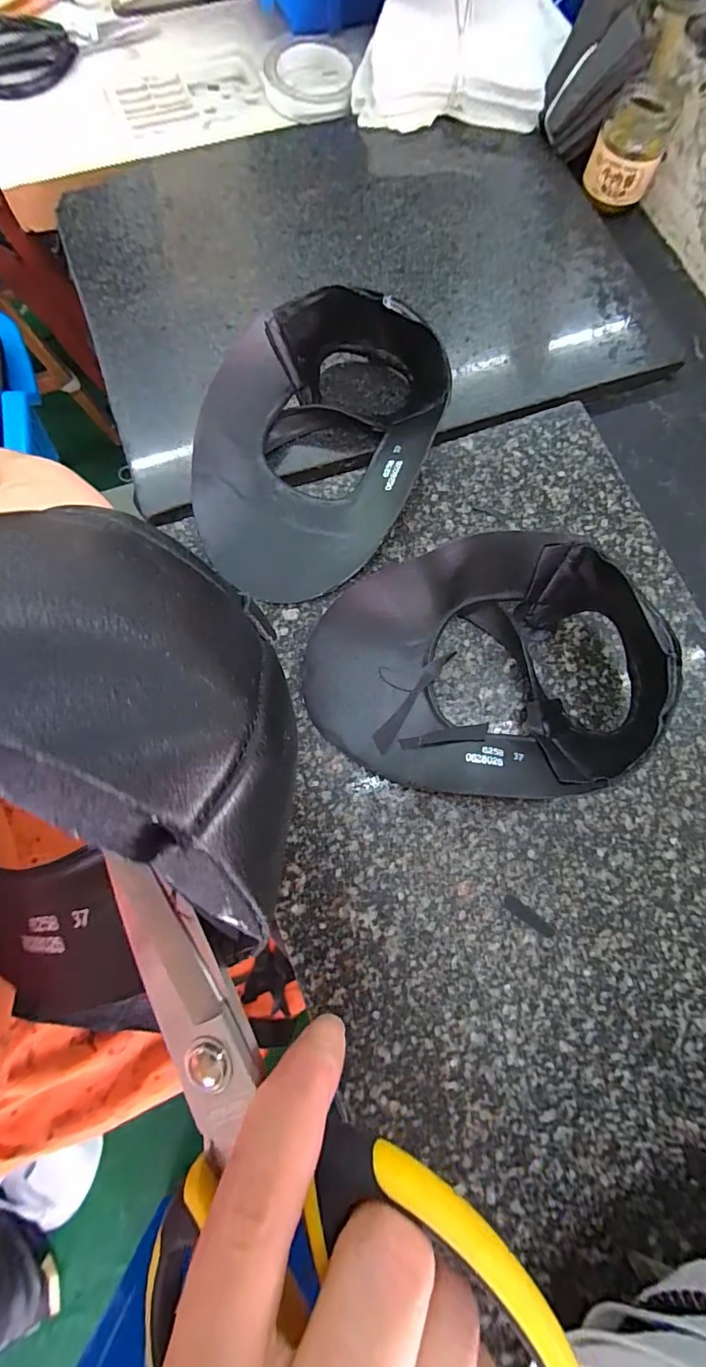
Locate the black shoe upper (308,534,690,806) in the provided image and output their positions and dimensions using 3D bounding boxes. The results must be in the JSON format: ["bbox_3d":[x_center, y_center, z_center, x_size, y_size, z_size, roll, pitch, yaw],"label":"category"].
[{"bbox_3d":[0.085,-0.007,0.295,0.223,0.065,0.156,-8,77,-4],"label":"black shoe upper"}]

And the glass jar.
[{"bbox_3d":[0.253,-0.494,0.433,0.064,0.051,0.064,-9,77,-5],"label":"glass jar"}]

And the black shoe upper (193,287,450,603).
[{"bbox_3d":[-0.024,-0.178,0.341,0.152,0.062,0.211,28,77,4],"label":"black shoe upper"}]

